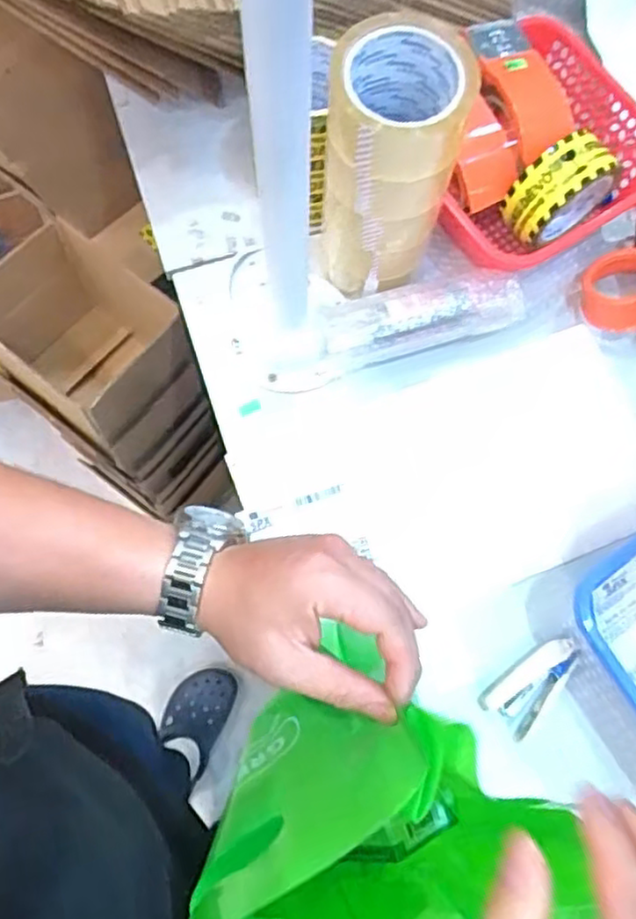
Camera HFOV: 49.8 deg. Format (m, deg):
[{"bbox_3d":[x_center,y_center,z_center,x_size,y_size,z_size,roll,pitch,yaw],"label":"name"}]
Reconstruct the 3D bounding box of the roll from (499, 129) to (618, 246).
[{"bbox_3d":[0.230,-0.250,0.657,0.113,0.110,0.054,-35,78,-10],"label":"roll"}]

